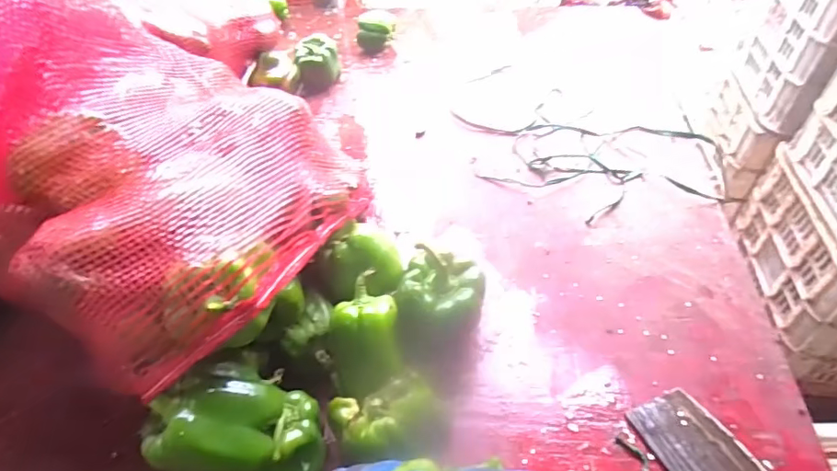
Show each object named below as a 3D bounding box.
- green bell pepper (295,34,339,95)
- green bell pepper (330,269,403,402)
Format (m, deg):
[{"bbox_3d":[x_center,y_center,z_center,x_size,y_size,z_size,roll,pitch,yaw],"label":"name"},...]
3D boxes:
[{"bbox_3d":[-0.192,-0.320,0.957,0.086,0.081,0.077,-14,47,-11],"label":"green bell pepper"},{"bbox_3d":[-0.050,0.099,0.505,0.071,0.119,0.063,-5,16,13],"label":"green bell pepper"}]

